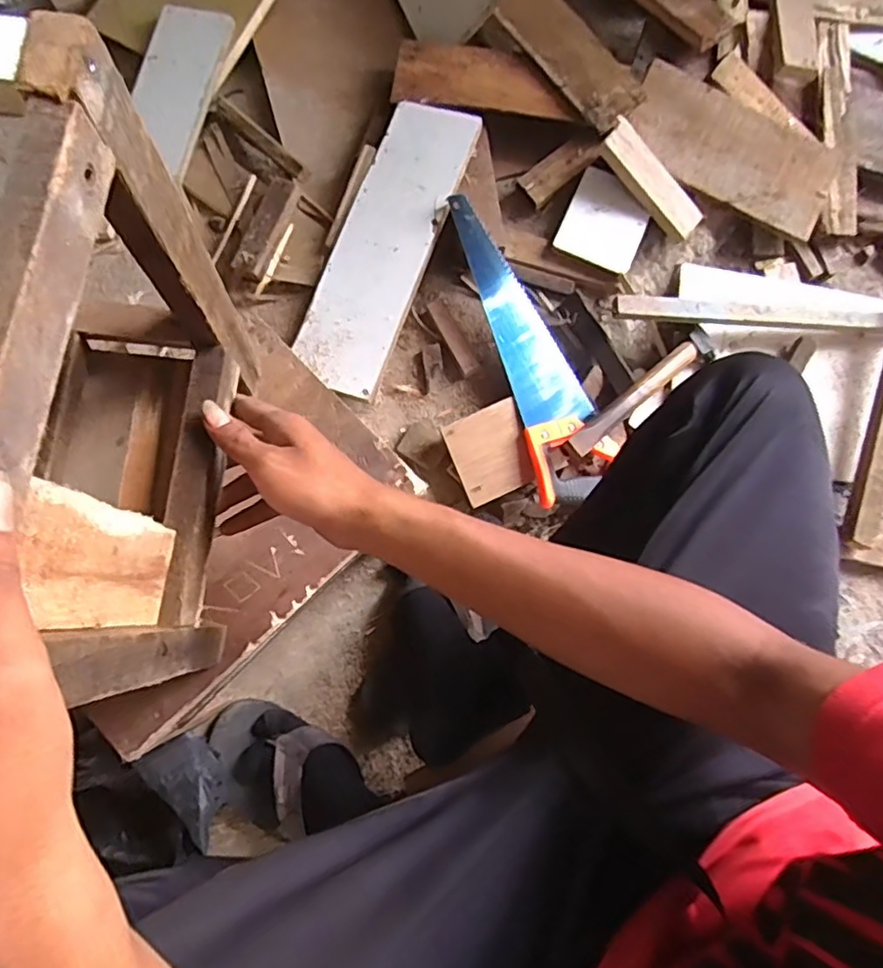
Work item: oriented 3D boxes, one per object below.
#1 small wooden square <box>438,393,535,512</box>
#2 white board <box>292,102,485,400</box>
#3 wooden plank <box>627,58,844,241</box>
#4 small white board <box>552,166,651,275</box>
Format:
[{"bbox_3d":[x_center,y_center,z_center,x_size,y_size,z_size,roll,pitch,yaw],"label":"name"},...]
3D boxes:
[{"bbox_3d":[0.063,-0.039,0.756,0.097,0.009,0.104,-25,93,-8],"label":"small wooden square"},{"bbox_3d":[-0.073,-0.312,0.792,0.126,0.013,0.401,20,81,12],"label":"white board"},{"bbox_3d":[0.395,-0.452,0.827,0.285,0.025,0.132,25,93,-4],"label":"wooden plank"},{"bbox_3d":[0.218,-0.348,0.818,0.106,0.012,0.115,27,87,4],"label":"small white board"}]

